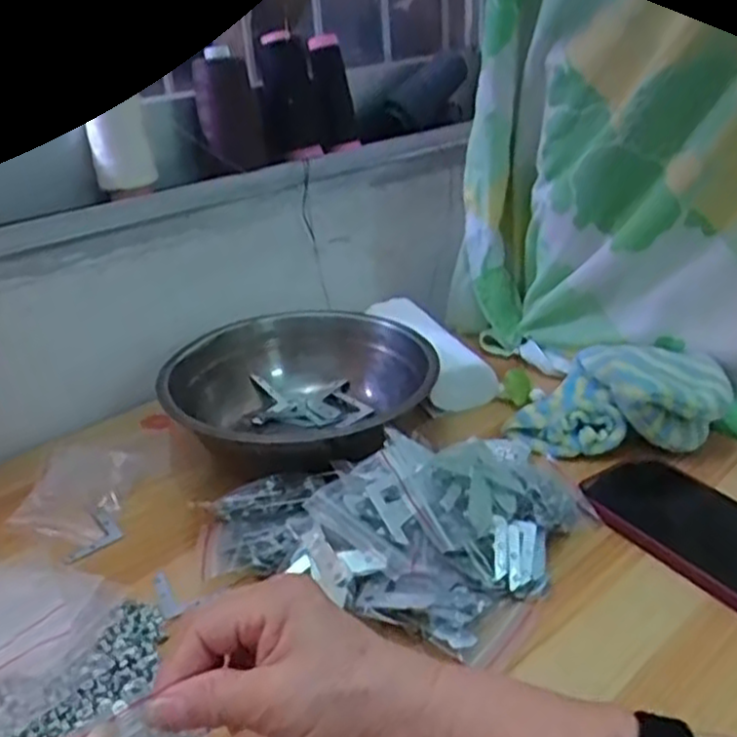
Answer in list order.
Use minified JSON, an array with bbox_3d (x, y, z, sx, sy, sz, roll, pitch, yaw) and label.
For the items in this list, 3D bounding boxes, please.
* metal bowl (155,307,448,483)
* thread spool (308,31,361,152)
[{"bbox_3d":[-0.055,0.023,0.616,0.205,0.072,0.205,-4,28,2],"label":"metal bowl"},{"bbox_3d":[-0.036,-0.282,0.777,0.040,0.108,0.038,-5,28,0],"label":"thread spool"}]

